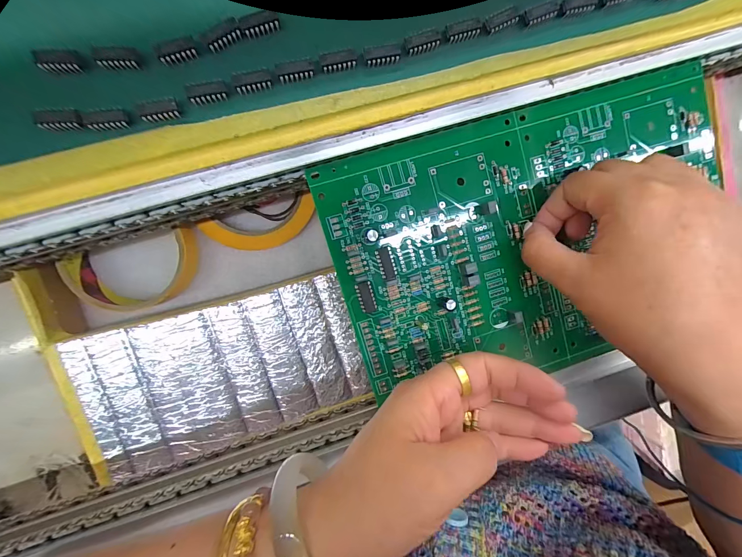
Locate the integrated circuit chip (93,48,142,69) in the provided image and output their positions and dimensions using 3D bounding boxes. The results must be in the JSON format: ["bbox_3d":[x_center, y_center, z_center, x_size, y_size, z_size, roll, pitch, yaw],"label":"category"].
[{"bbox_3d":[-0.121,-0.105,0.155,0.019,0.005,0.007,0,95,-7],"label":"integrated circuit chip"}]

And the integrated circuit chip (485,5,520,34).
[{"bbox_3d":[0.070,-0.138,0.174,0.019,0.006,0.008,-27,98,-4],"label":"integrated circuit chip"}]

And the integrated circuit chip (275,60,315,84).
[{"bbox_3d":[-0.038,-0.105,0.164,0.019,0.005,0.007,-12,97,-6],"label":"integrated circuit chip"}]

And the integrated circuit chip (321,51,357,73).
[{"bbox_3d":[-0.016,-0.112,0.166,0.019,0.004,0.007,-14,97,-6],"label":"integrated circuit chip"}]

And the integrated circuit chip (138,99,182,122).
[{"bbox_3d":[-0.103,-0.083,0.158,0.018,0.004,0.009,-10,96,-6],"label":"integrated circuit chip"}]

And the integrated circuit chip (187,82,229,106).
[{"bbox_3d":[-0.080,-0.091,0.159,0.018,0.004,0.007,-12,97,-6],"label":"integrated circuit chip"}]

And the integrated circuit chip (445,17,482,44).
[{"bbox_3d":[0.049,-0.132,0.173,0.019,0.005,0.008,-15,97,-6],"label":"integrated circuit chip"}]

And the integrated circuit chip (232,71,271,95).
[{"bbox_3d":[-0.059,-0.098,0.160,0.018,0.004,0.008,-14,97,-6],"label":"integrated circuit chip"}]

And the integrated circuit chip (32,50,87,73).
[{"bbox_3d":[-0.145,-0.101,0.150,0.018,0.005,0.007,0,95,-7],"label":"integrated circuit chip"}]

